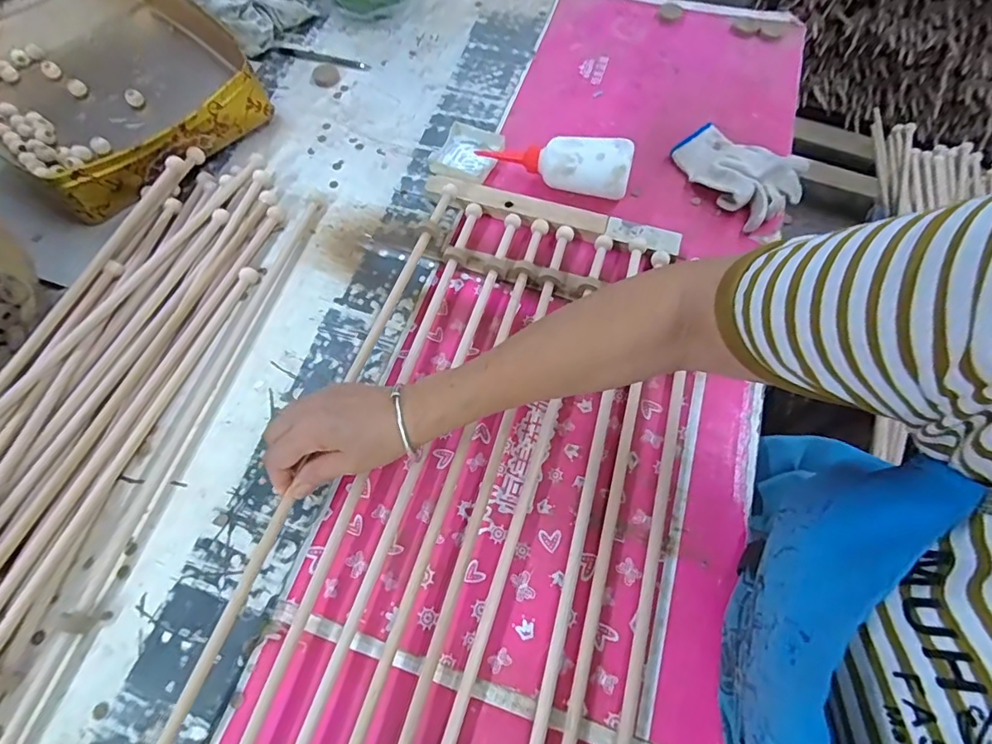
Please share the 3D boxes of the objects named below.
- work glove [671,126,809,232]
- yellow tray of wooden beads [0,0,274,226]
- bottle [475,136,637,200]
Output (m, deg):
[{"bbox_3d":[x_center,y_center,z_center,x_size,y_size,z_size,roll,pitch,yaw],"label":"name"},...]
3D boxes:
[{"bbox_3d":[0.293,-0.243,0.590,0.118,0.031,0.146,-31,68,-13],"label":"work glove"},{"bbox_3d":[-0.502,-0.378,0.645,0.387,0.065,0.292,39,71,17],"label":"yellow tray of wooden beads"},{"bbox_3d":[0.071,-0.248,0.591,0.183,0.059,0.062,17,65,22],"label":"bottle"}]

